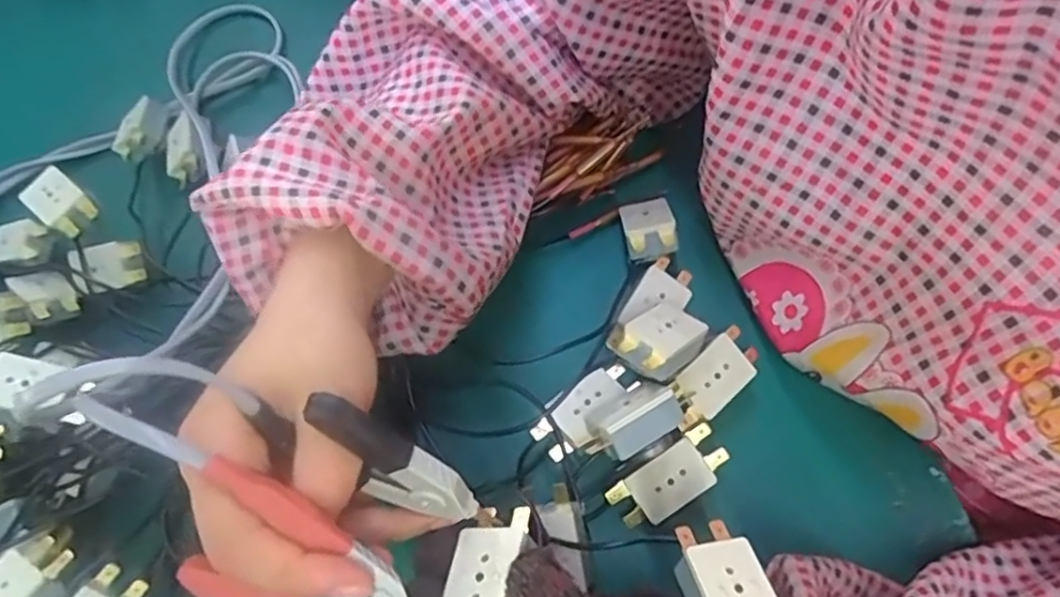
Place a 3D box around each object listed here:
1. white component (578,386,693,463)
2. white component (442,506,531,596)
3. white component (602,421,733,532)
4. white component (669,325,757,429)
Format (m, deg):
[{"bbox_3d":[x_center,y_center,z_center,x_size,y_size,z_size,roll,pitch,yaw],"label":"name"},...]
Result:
[{"bbox_3d":[0.050,0.055,0.323,0.058,0.032,0.018,-30,98,-8],"label":"white component"},{"bbox_3d":[-0.016,0.102,0.248,0.028,0.012,0.054,-12,41,22],"label":"white component"},{"bbox_3d":[0.068,0.086,0.329,0.058,0.016,0.025,-33,71,-9],"label":"white component"},{"bbox_3d":[0.094,0.037,0.343,0.053,0.013,0.027,-41,73,-12],"label":"white component"}]

